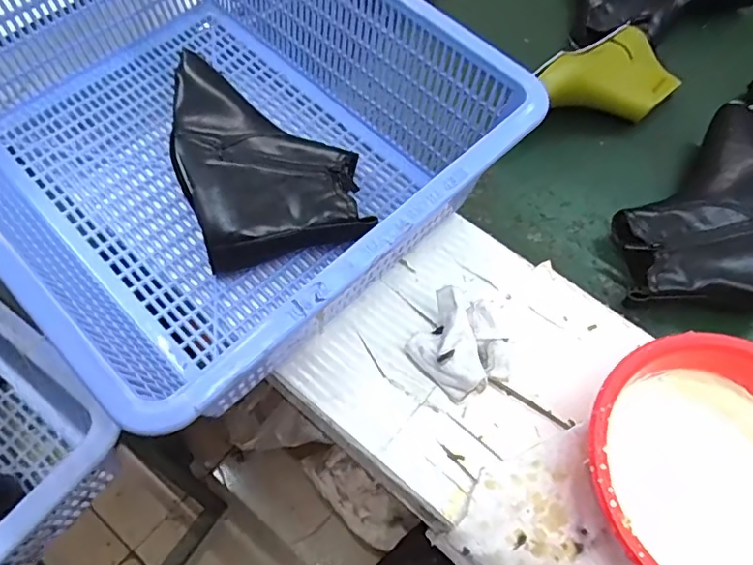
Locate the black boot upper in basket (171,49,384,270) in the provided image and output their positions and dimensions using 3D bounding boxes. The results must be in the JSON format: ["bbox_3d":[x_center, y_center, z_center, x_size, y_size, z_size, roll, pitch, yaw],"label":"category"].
[{"bbox_3d":[-0.104,-0.117,0.534,0.157,0.062,0.216,-10,62,-8],"label":"black boot upper in basket"}]

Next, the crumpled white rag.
[{"bbox_3d":[0.076,0.044,0.459,0.076,0.058,0.083,33,65,15],"label":"crumpled white rag"}]

